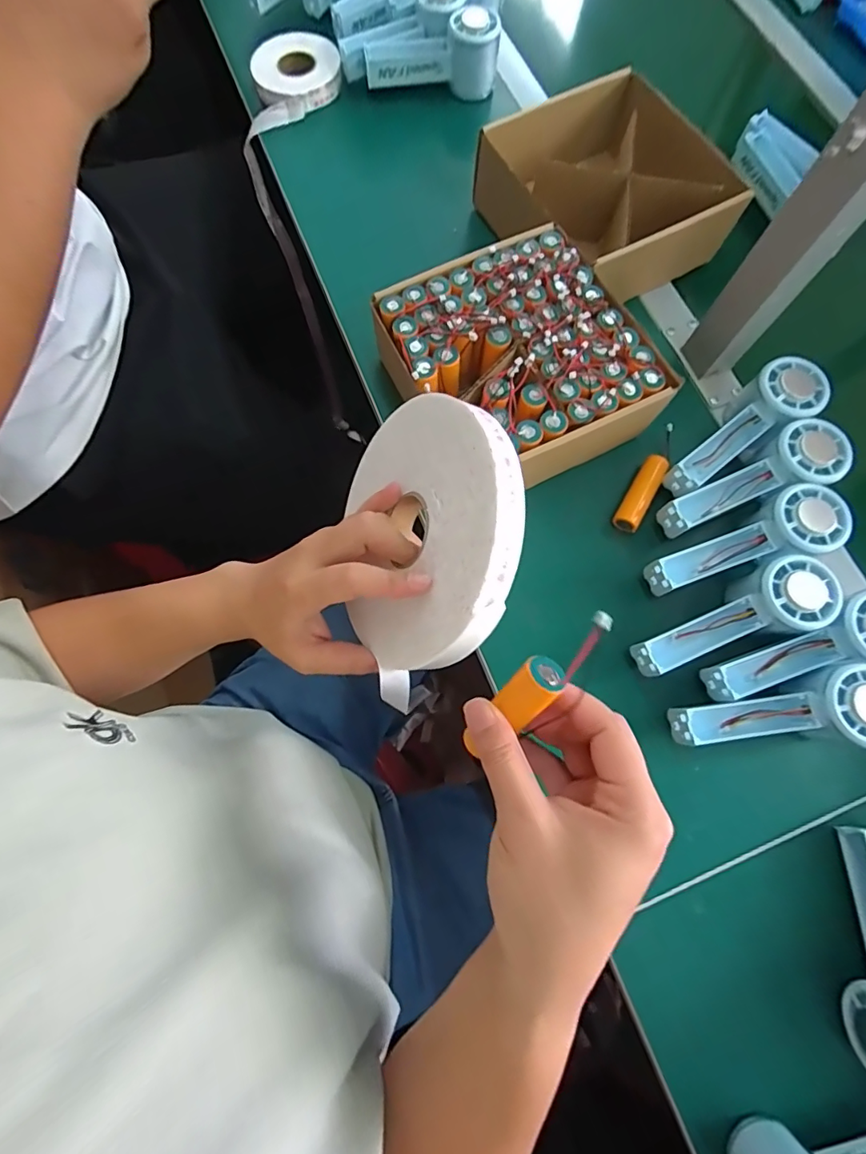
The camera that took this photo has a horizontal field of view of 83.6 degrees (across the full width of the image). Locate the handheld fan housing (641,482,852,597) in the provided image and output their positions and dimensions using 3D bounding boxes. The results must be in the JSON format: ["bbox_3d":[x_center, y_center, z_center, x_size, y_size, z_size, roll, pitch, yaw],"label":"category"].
[{"bbox_3d":[0.259,-0.027,0.396,0.142,0.039,0.055,-24,76,12],"label":"handheld fan housing"}]

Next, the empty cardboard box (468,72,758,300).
[{"bbox_3d":[0.165,-0.376,0.476,0.180,0.072,0.200,-28,77,-8],"label":"empty cardboard box"}]

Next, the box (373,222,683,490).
[{"bbox_3d":[0.073,-0.183,0.426,0.190,0.077,0.195,-26,77,-7],"label":"box"}]

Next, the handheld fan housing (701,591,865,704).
[{"bbox_3d":[0.288,0.058,0.371,0.152,0.033,0.051,-24,76,11],"label":"handheld fan housing"}]

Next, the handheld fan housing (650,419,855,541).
[{"bbox_3d":[0.265,-0.079,0.405,0.153,0.038,0.052,-27,76,11],"label":"handheld fan housing"}]

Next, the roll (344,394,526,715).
[{"bbox_3d":[-0.008,-0.026,0.294,0.020,0.154,0.159,6,57,-40],"label":"roll"}]

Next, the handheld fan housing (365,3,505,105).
[{"bbox_3d":[-0.002,-0.592,0.550,0.151,0.057,0.044,-4,75,-2],"label":"handheld fan housing"}]

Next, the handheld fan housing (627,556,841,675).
[{"bbox_3d":[0.235,0.035,0.382,0.155,0.050,0.055,-28,76,11],"label":"handheld fan housing"}]

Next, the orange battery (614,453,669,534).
[{"bbox_3d":[0.186,-0.076,0.433,0.021,0.016,0.076,29,76,7],"label":"orange battery"}]

